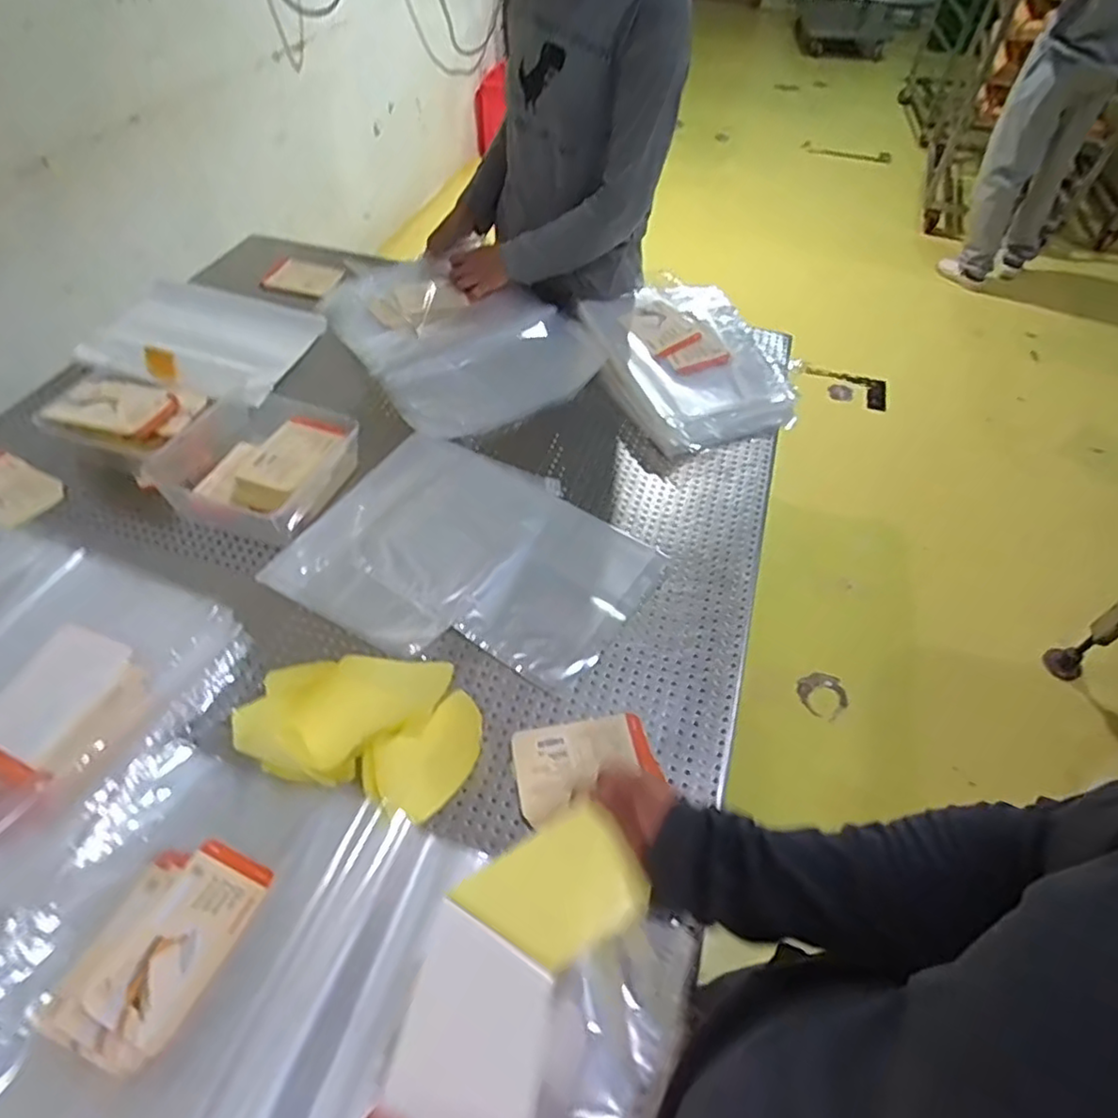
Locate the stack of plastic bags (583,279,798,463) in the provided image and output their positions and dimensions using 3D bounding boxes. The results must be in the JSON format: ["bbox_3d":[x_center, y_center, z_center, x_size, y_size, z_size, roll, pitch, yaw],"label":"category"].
[{"bbox_3d":[0.195,-0.315,1.024,0.284,0.091,0.369,-13,52,-14],"label":"stack of plastic bags"}]

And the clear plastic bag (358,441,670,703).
[{"bbox_3d":[-0.073,-0.011,0.783,0.352,0.017,0.233,29,54,19],"label":"clear plastic bag"}]

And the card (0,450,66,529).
[{"bbox_3d":[-0.704,-0.091,0.821,0.142,0.009,0.084,24,58,13],"label":"card"}]

